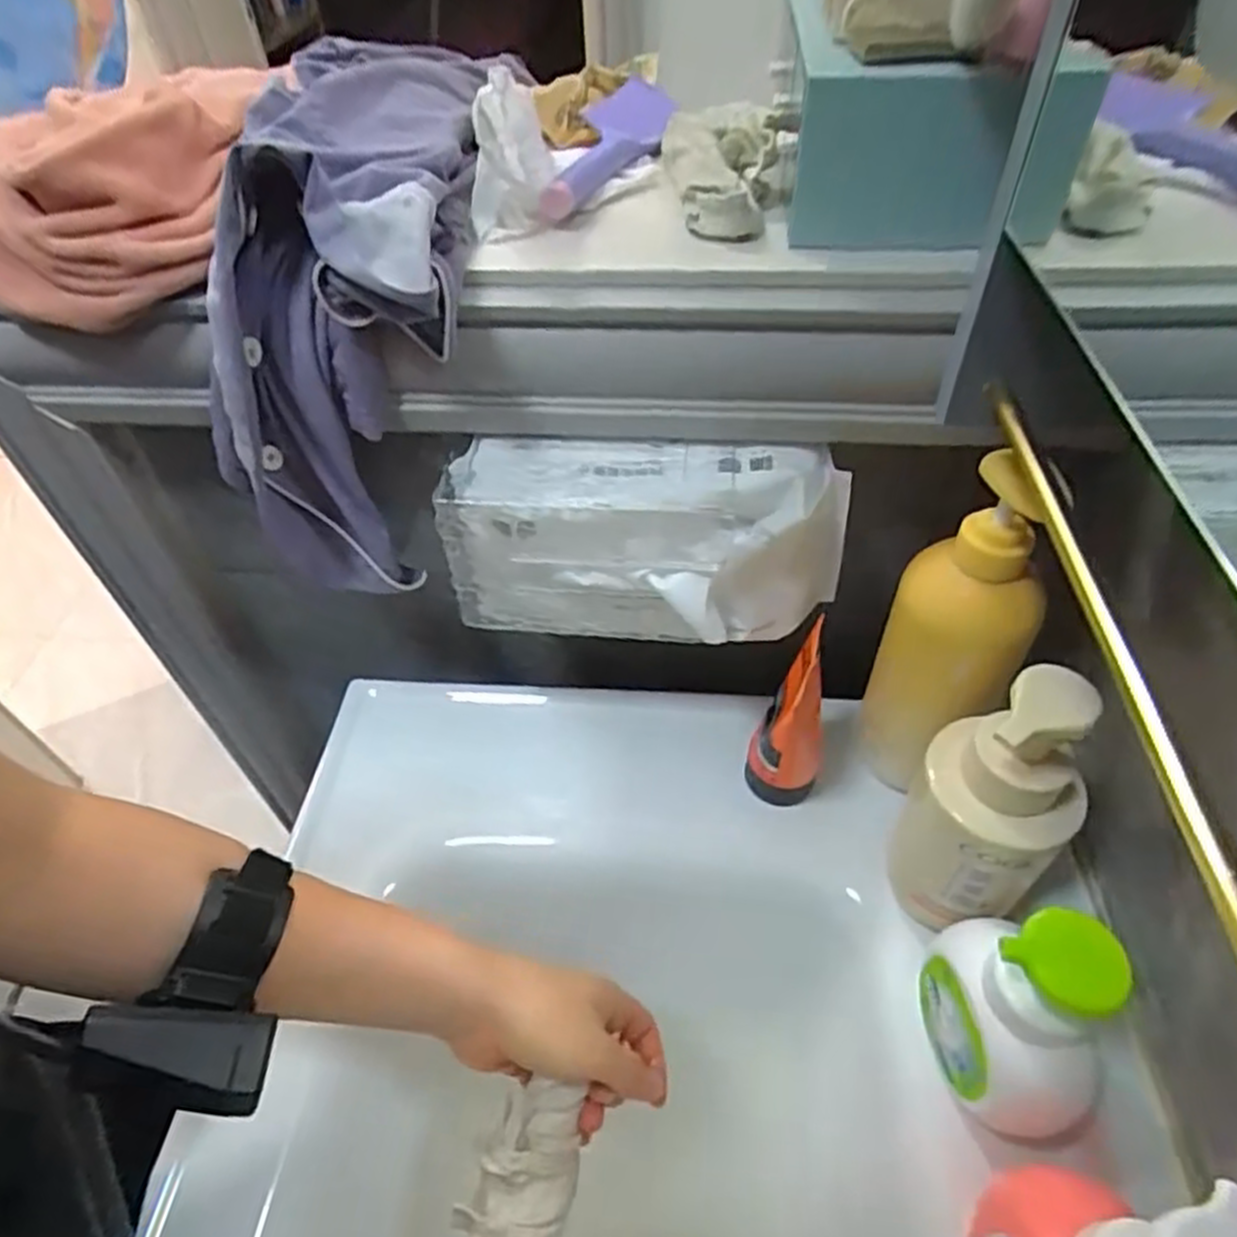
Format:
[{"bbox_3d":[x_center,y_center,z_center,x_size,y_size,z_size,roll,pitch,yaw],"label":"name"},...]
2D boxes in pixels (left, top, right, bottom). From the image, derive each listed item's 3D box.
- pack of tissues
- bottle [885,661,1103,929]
[{"bbox_3d":[0.017,-0.041,0.478,0.237,0.108,0.071,2,47,6],"label":"pack of tissues"},{"bbox_3d":[0.191,0.097,0.406,0.075,0.179,0.062,27,54,25],"label":"bottle"}]

